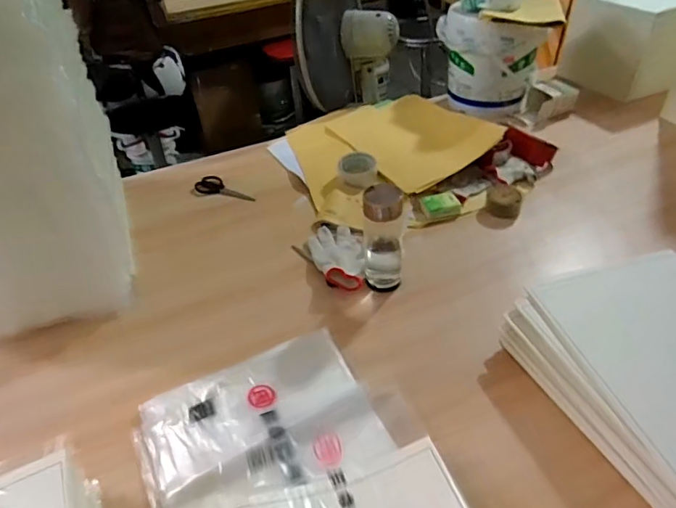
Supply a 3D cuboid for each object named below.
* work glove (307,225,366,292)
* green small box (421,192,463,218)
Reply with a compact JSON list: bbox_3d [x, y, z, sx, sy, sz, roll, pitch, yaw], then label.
[{"bbox_3d":[0.002,-0.001,0.924,0.094,0.038,0.193,-11,41,-8],"label":"work glove"},{"bbox_3d":[0.222,-0.104,1.036,0.077,0.022,0.062,-11,41,-8],"label":"green small box"}]

